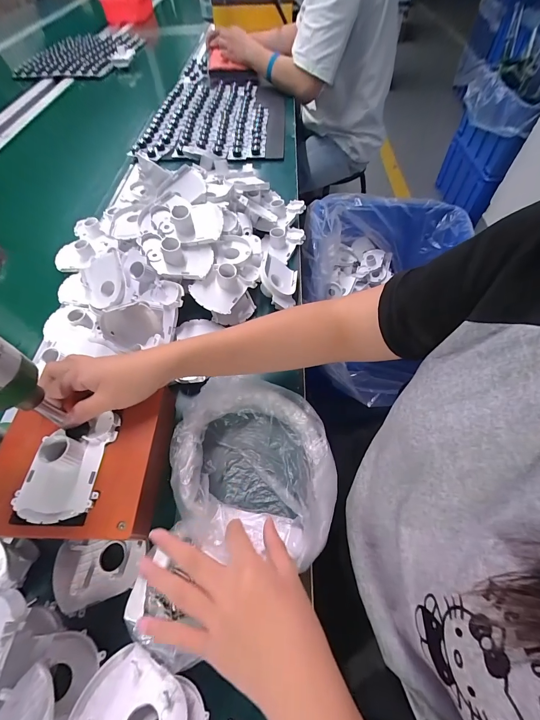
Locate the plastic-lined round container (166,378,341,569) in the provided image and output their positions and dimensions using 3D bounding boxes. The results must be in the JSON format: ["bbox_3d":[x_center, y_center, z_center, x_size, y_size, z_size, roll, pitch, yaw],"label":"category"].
[{"bbox_3d":[-0.016,0.110,0.332,0.167,0.050,0.188,-2,57,1],"label":"plastic-lined round container"}]

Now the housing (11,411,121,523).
[{"bbox_3d":[-0.190,0.092,0.279,0.068,0.025,0.097,3,57,4],"label":"housing"}]

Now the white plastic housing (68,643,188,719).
[{"bbox_3d":[-0.103,0.273,0.228,0.082,0.024,0.063,16,28,19],"label":"white plastic housing"}]

